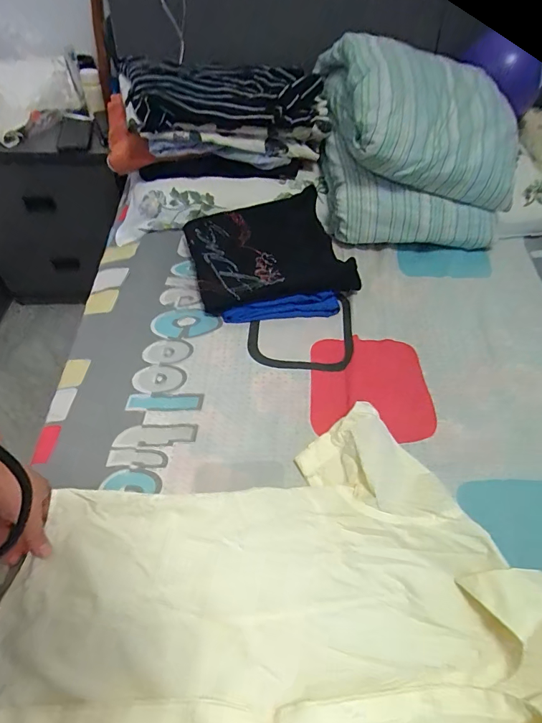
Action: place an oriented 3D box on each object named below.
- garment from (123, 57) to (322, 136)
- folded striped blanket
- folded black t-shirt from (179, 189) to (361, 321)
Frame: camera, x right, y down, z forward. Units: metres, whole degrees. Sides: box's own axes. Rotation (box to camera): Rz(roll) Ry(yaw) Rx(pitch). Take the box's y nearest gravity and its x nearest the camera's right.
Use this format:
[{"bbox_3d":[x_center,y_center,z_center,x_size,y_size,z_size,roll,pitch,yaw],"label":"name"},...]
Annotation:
[{"bbox_3d":[-0.100,-0.542,0.809,0.374,0.081,0.233,-7,52,-8],"label":"garment"},{"bbox_3d":[0.298,-0.438,0.820,0.339,0.301,0.327,-6,52,-8],"label":"folded striped blanket"},{"bbox_3d":[-0.009,-0.205,0.769,0.282,0.060,0.254,-14,53,-13],"label":"folded black t-shirt"}]

